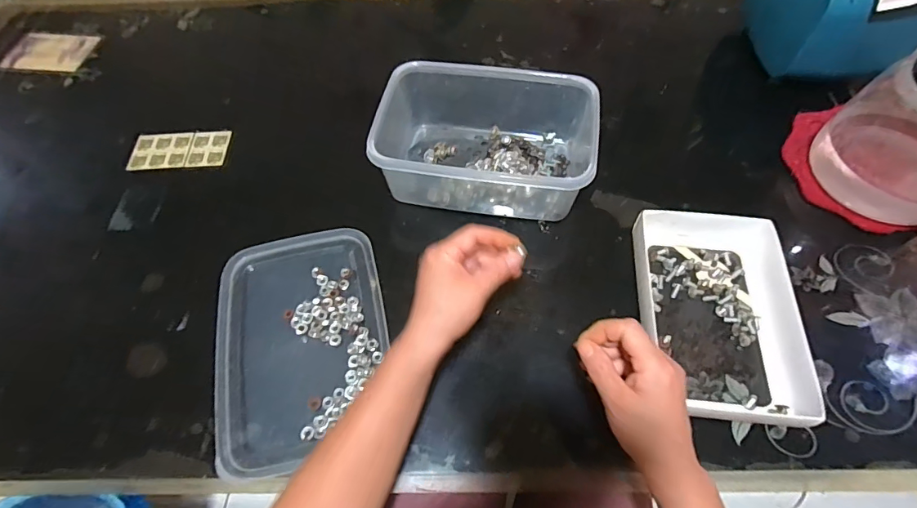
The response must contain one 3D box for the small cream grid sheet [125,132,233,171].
[{"bbox_3d":[-0.373,-0.141,0.619,0.120,0.006,0.061,-4,63,-7],"label":"small cream grid sheet"}]

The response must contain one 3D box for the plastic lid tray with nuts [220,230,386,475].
[{"bbox_3d":[-0.158,0.083,0.466,0.163,0.009,0.237,-12,61,-6],"label":"plastic lid tray with nuts"}]

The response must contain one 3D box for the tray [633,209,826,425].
[{"bbox_3d":[0.258,0.054,0.465,0.139,0.041,0.217,4,61,3],"label":"tray"}]

